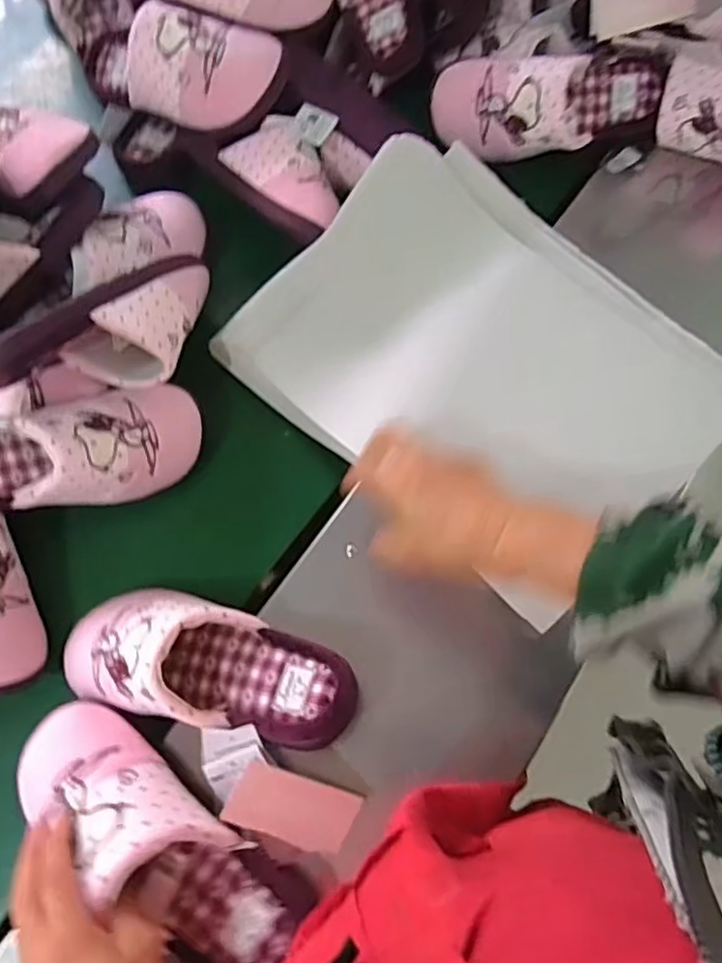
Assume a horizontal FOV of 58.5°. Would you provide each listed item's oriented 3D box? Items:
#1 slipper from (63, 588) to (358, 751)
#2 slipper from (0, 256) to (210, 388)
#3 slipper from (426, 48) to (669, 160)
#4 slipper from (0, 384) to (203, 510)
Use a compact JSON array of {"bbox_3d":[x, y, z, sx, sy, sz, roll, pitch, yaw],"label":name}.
[{"bbox_3d":[-0.132,0.134,0.478,0.251,0.069,0.089,5,59,21],"label":"slipper"},{"bbox_3d":[-0.200,-0.116,0.535,0.215,0.088,0.075,-35,74,-34],"label":"slipper"},{"bbox_3d":[0.189,-0.384,0.651,0.226,0.069,0.086,-3,71,-2],"label":"slipper"},{"bbox_3d":[-0.251,-0.019,0.529,0.236,0.081,0.086,-20,73,-8],"label":"slipper"}]

